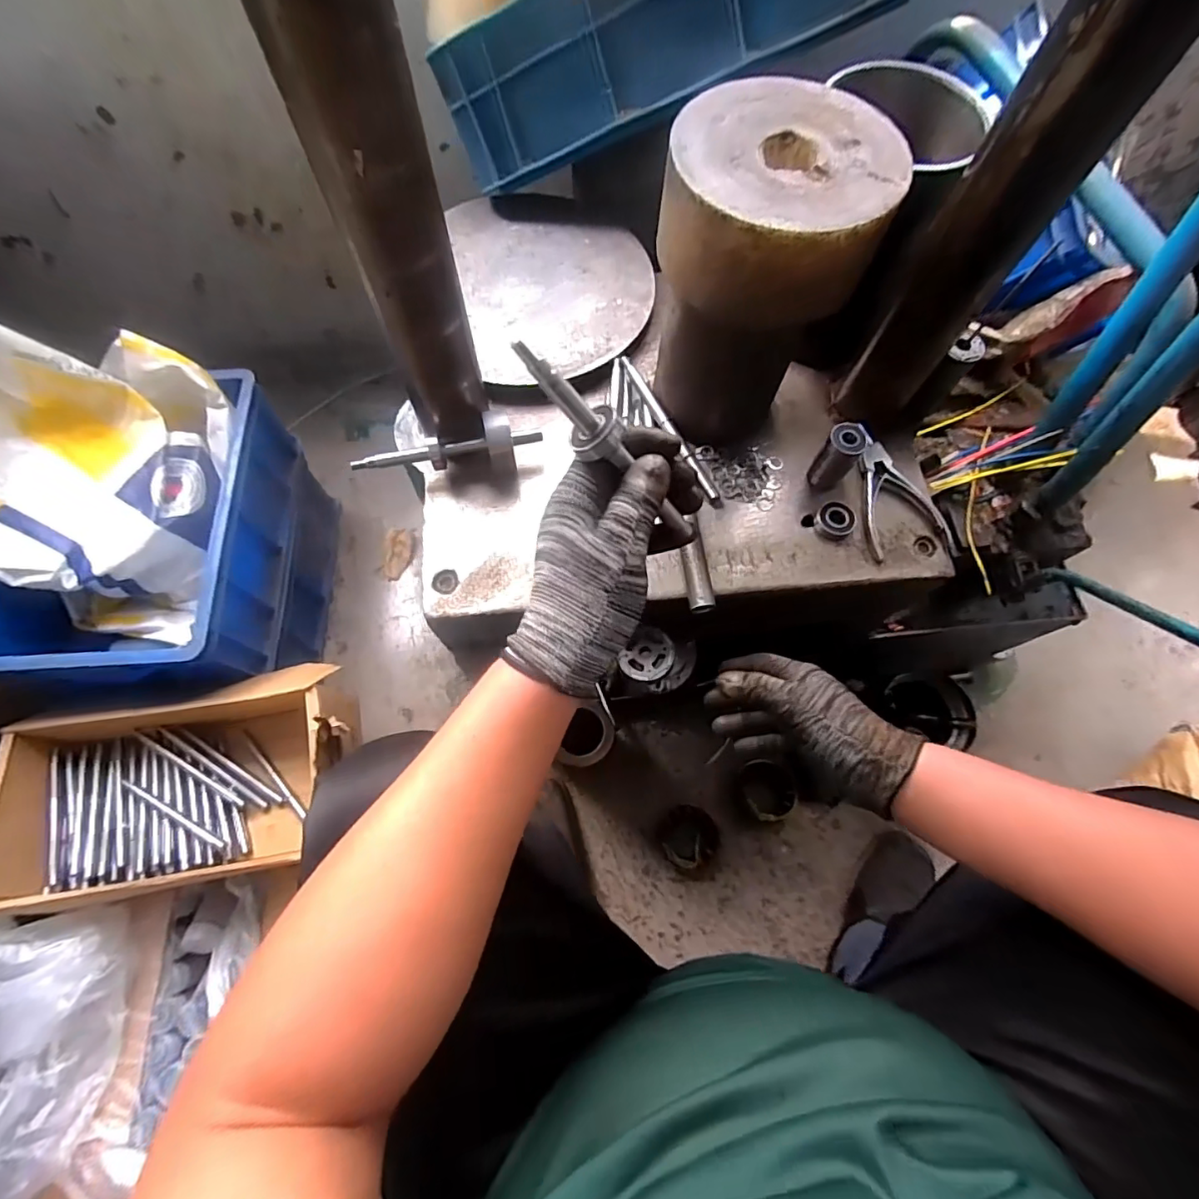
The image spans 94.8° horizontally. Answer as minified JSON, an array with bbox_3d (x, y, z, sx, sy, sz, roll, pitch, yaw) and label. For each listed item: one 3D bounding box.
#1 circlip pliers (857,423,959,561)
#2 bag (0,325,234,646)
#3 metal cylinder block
[{"bbox_3d":[0.269,-0.099,0.498,0.075,0.018,0.129,-8,69,-5],"label":"circlip pliers"},{"bbox_3d":[-0.628,-0.160,0.663,0.279,0.248,0.322,14,69,4],"label":"bag"},{"bbox_3d":[0.115,-0.235,0.440,0.141,0.218,0.142,19,69,6],"label":"metal cylinder block"}]

